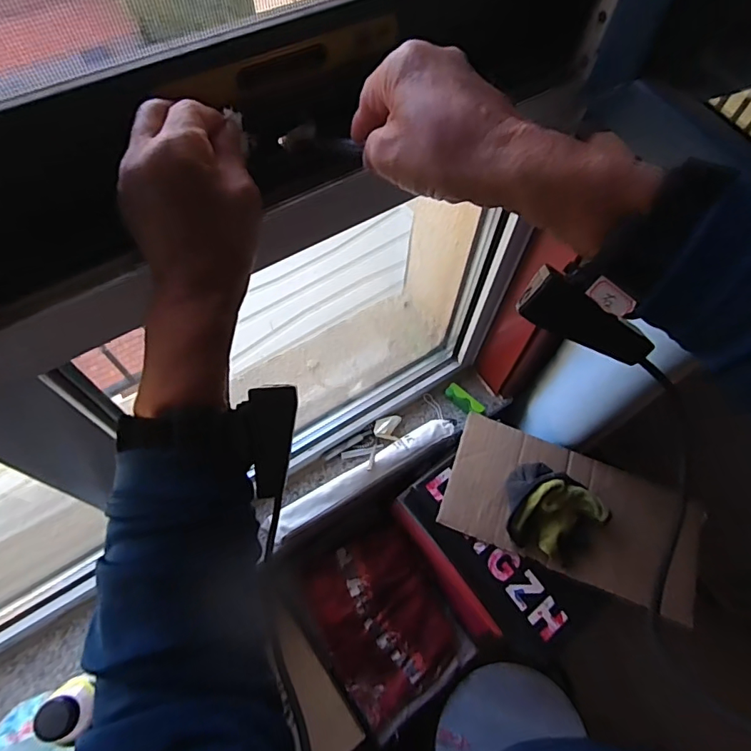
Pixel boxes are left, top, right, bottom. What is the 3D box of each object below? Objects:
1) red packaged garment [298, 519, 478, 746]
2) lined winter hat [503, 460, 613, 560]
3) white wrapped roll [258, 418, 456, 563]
[{"bbox_3d":[0.019,0.440,0.886,0.232,0.044,0.324,-30,83,-19],"label":"red packaged garment"},{"bbox_3d":[0.260,0.201,0.716,0.149,0.066,0.118,21,64,8],"label":"lined winter hat"},{"bbox_3d":[-0.022,0.166,0.818,0.357,0.038,0.048,-29,68,-16],"label":"white wrapped roll"}]

